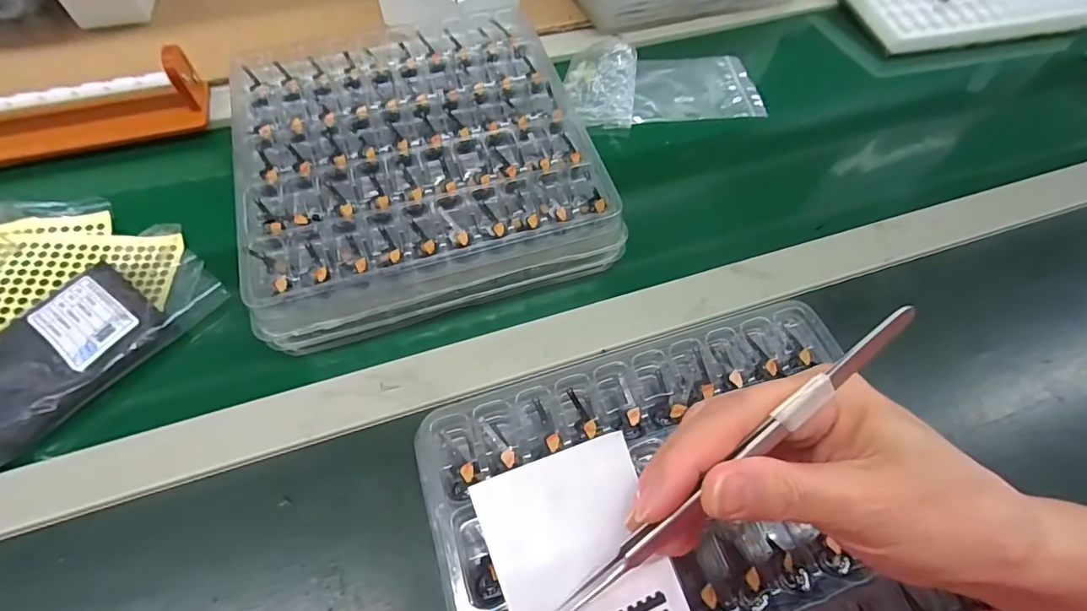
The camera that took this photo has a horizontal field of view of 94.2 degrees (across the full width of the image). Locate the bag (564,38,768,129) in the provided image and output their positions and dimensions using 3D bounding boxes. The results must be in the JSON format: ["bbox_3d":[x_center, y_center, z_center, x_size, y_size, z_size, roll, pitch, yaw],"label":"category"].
[{"bbox_3d":[0.120,-0.230,0.518,0.201,0.033,0.108,-8,59,-6],"label":"bag"}]

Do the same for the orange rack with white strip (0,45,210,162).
[{"bbox_3d":[-0.463,-0.163,0.440,0.292,0.053,0.052,-11,59,-8],"label":"orange rack with white strip"}]

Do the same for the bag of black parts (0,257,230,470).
[{"bbox_3d":[-0.347,0.043,0.334,0.094,0.020,0.241,35,64,19],"label":"bag of black parts"}]

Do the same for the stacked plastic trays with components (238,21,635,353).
[{"bbox_3d":[-0.097,-0.109,0.405,0.260,0.066,0.264,-14,60,-9],"label":"stacked plastic trays with components"}]

